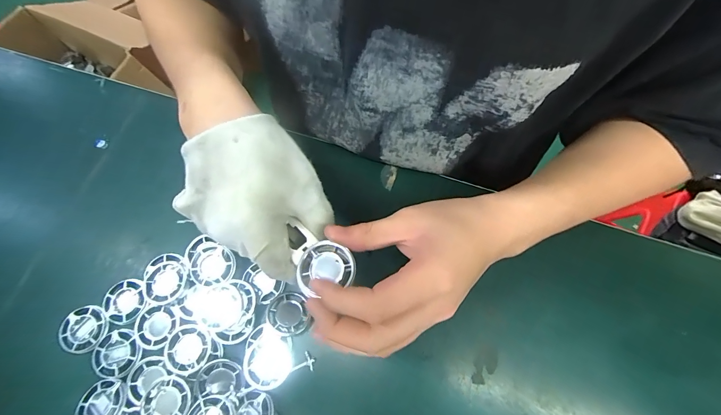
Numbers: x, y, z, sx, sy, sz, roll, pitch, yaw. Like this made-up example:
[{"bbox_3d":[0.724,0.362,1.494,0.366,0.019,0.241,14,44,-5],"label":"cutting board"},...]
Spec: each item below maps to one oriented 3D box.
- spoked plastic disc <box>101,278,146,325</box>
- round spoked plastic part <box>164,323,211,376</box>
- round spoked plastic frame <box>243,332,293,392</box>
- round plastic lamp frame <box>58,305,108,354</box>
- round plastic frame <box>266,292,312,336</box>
[{"bbox_3d":[-0.214,0.085,0.302,0.039,0.006,0.037,0,71,1],"label":"spoked plastic disc"},{"bbox_3d":[-0.147,0.120,0.283,0.038,0.010,0.039,0,71,1],"label":"round spoked plastic part"},{"bbox_3d":[-0.078,0.129,0.279,0.037,0.007,0.041,2,72,2],"label":"round spoked plastic frame"},{"bbox_3d":[-0.247,0.109,0.297,0.040,0.008,0.039,-1,71,0],"label":"round plastic lamp frame"},{"bbox_3d":[-0.065,0.095,0.295,0.036,0.005,0.037,-9,72,-2],"label":"round plastic frame"}]

